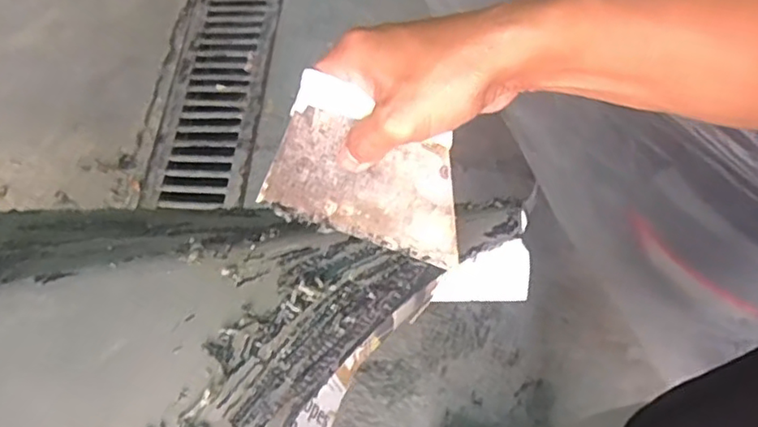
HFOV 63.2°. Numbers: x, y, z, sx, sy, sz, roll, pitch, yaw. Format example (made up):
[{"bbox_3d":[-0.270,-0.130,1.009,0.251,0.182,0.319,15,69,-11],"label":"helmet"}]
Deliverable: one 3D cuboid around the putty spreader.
[{"bbox_3d":[-0.008,-0.028,0.387,0.132,0.099,0.005,19,32,13],"label":"putty spreader"}]

